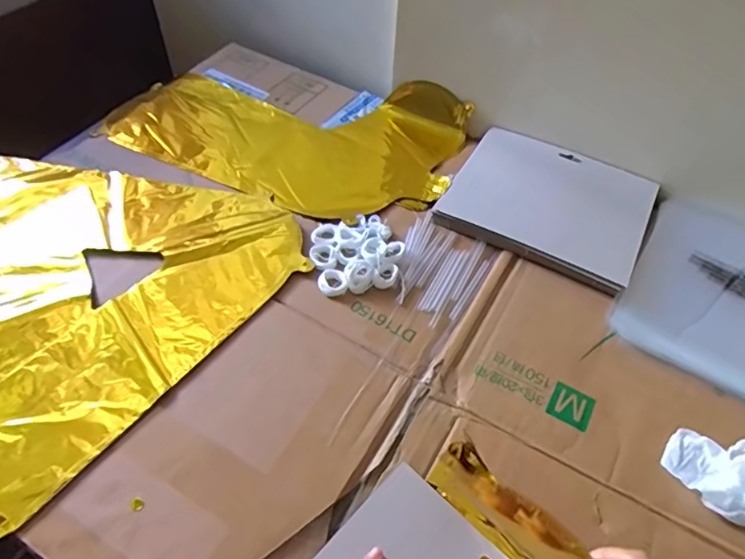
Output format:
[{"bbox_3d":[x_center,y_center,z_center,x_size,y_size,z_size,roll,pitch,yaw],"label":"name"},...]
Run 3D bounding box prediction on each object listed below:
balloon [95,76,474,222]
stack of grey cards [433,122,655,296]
[{"bbox_3d":[-0.104,-0.157,0.631,0.398,0.038,0.206,10,50,6],"label":"balloon"},{"bbox_3d":[0.184,-0.080,0.579,0.191,0.015,0.165,26,54,15],"label":"stack of grey cards"}]

